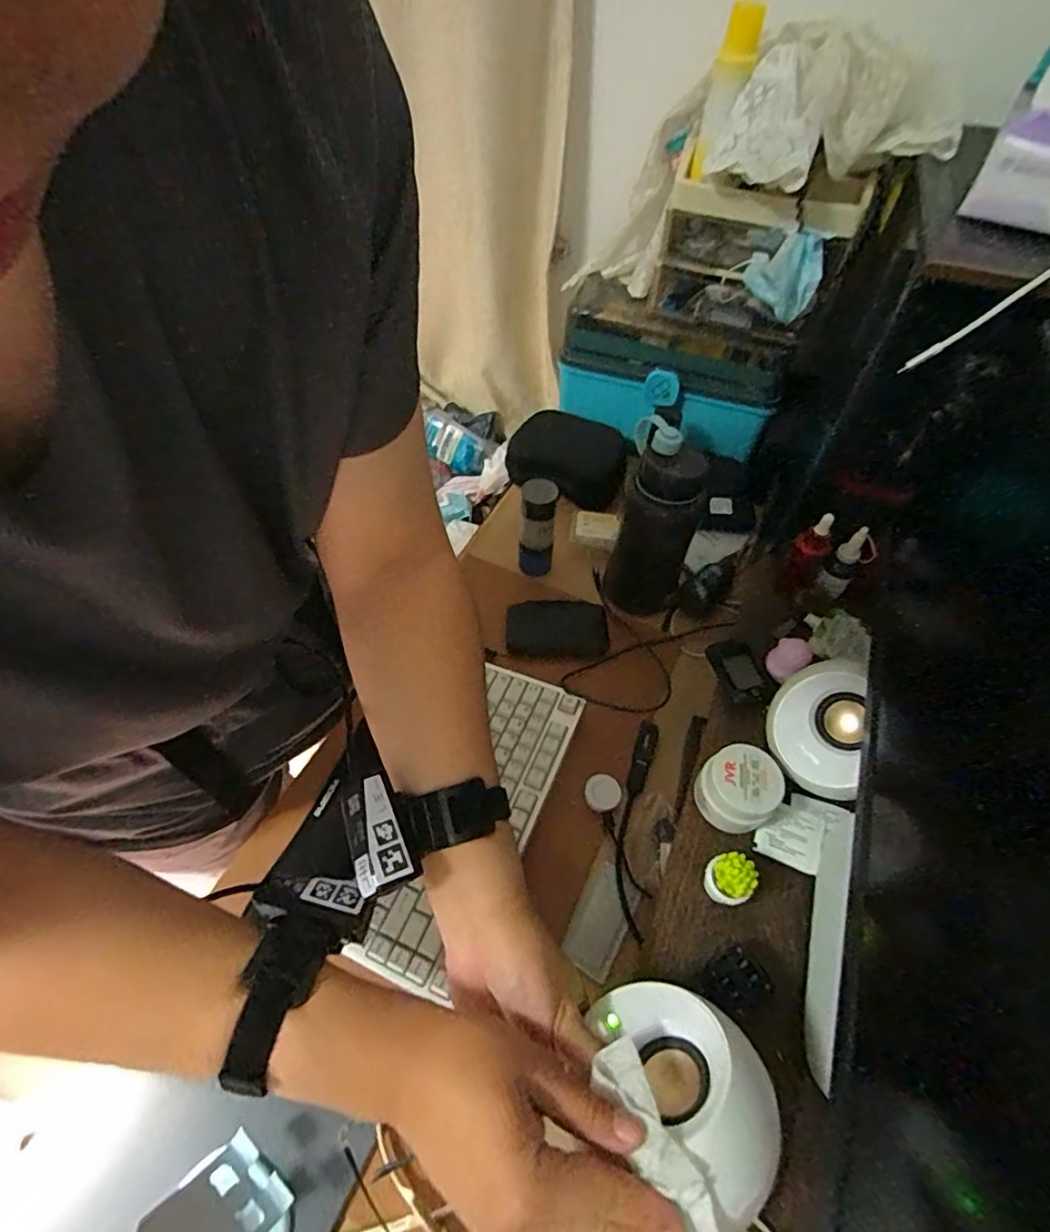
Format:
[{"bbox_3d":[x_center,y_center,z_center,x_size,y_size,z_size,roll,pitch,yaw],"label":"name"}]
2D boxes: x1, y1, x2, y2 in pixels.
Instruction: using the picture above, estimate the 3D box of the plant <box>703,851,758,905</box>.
[{"bbox_3d":[0.155,0.199,0.438,0.029,0.039,0.030,11,53,6],"label":"plant"}]

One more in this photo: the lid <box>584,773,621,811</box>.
[{"bbox_3d":[0.080,0.181,0.594,0.035,0.011,0.036,1,53,-2],"label":"lid"}]

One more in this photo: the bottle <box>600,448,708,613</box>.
[{"bbox_3d":[0.150,-0.098,0.660,0.088,0.213,0.075,16,54,9],"label":"bottle"}]

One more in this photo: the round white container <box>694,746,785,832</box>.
[{"bbox_3d":[0.177,0.145,0.480,0.057,0.053,0.057,1,53,-2],"label":"round white container"}]

